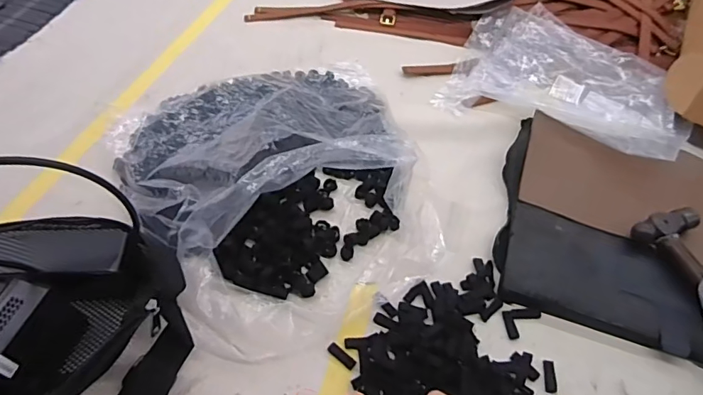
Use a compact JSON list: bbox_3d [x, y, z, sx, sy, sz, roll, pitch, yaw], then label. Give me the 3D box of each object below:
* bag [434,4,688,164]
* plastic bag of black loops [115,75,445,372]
[{"bbox_3d":[0.304,-0.167,0.651,0.307,0.054,0.234,25,57,13],"label":"bag"},{"bbox_3d":[-0.066,-0.045,0.506,0.320,0.132,0.351,-23,59,-19],"label":"plastic bag of black loops"}]

